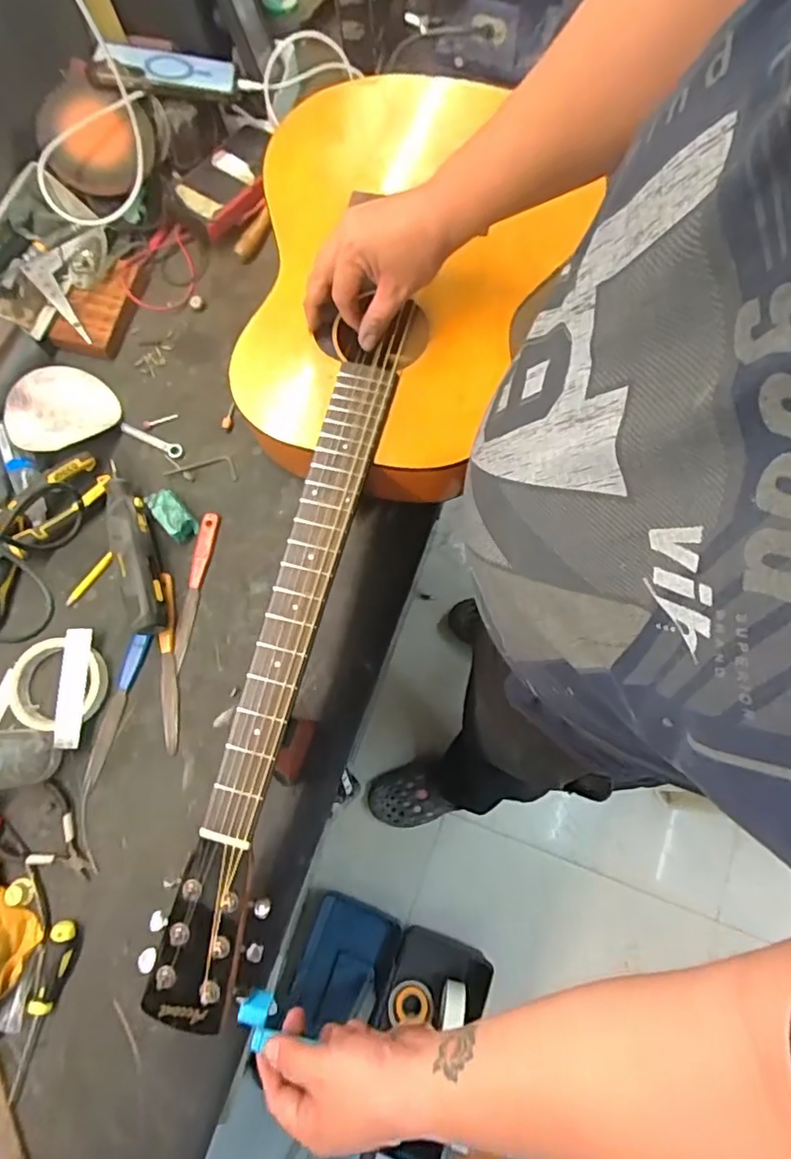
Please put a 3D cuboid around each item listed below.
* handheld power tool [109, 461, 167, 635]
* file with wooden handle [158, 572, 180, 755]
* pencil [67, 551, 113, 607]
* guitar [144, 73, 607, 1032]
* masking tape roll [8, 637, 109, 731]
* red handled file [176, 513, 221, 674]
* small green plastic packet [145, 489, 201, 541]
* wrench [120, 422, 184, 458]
[{"bbox_3d":[-0.280,-0.034,0.625,0.034,0.039,0.187,-17,77,-3],"label":"handheld power tool"},{"bbox_3d":[-0.241,0.085,0.612,0.021,0.017,0.186,-7,77,0],"label":"file with wooden handle"},{"bbox_3d":[-0.335,0.000,0.633,0.009,0.009,0.072,38,80,10],"label":"pencil"},{"bbox_3d":[-0.039,-0.103,0.575,0.324,0.109,0.959,11,76,4],"label":"guitar"},{"bbox_3d":[-0.352,0.107,0.598,0.101,0.016,0.091,-6,77,0],"label":"masking tape roll"},{"bbox_3d":[-0.219,0.010,0.635,0.019,0.013,0.175,7,77,3],"label":"red handled file"},{"bbox_3d":[-0.247,-0.072,0.640,0.032,0.023,0.061,-40,79,-8],"label":"small green plastic packet"},{"bbox_3d":[-0.281,-0.163,0.670,0.081,0.004,0.017,29,79,8],"label":"wrench"}]

